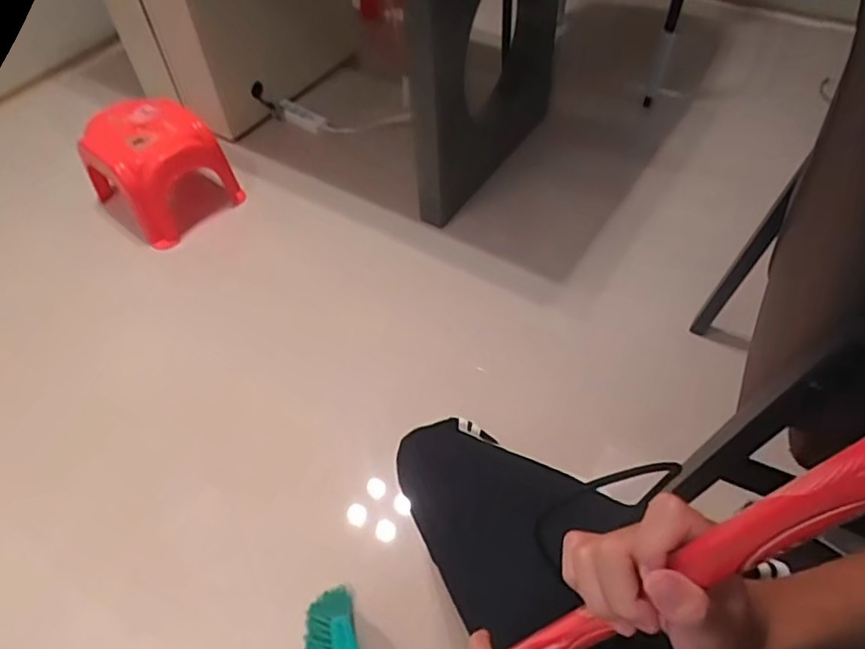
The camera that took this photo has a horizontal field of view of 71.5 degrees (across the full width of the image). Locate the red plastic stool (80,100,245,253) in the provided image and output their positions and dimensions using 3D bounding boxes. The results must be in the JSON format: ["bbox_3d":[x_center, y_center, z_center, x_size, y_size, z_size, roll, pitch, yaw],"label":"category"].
[{"bbox_3d":[-0.778,-0.453,1.743,0.305,0.302,0.305,32,60,25],"label":"red plastic stool"}]

